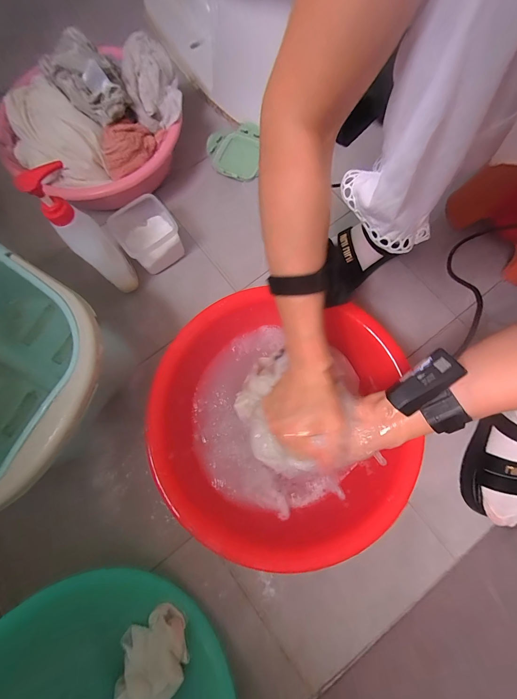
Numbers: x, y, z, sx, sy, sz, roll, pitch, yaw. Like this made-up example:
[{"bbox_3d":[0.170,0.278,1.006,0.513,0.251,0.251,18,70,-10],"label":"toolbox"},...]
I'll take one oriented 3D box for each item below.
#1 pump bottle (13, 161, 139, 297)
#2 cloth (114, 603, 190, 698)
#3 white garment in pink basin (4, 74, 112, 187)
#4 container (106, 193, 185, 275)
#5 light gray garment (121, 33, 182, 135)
[{"bbox_3d":[-0.258,-0.171,0.459,0.056,0.241,0.061,39,80,8],"label":"pump bottle"},{"bbox_3d":[-0.151,0.447,0.416,0.114,0.037,0.103,-37,80,-7],"label":"cloth"},{"bbox_3d":[-0.355,-0.365,0.513,0.182,0.078,0.135,40,81,8],"label":"white garment in pink basin"},{"bbox_3d":[-0.209,-0.216,0.571,0.107,0.088,0.109,-36,80,-7],"label":"container"},{"bbox_3d":[-0.194,-0.489,0.537,0.094,0.062,0.141,-16,78,-3],"label":"light gray garment"}]

